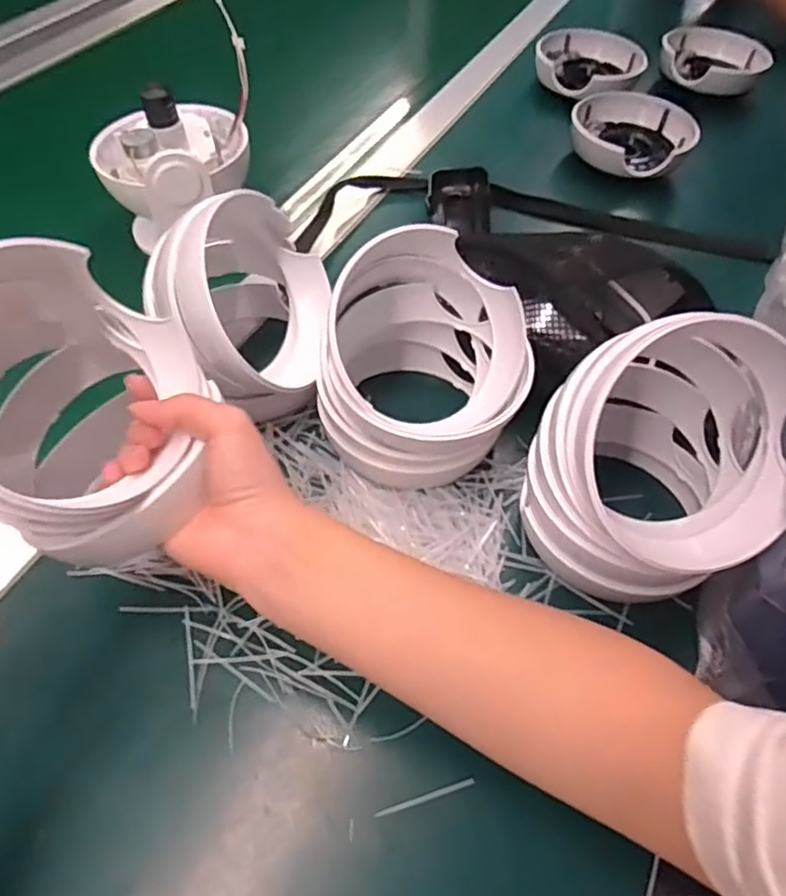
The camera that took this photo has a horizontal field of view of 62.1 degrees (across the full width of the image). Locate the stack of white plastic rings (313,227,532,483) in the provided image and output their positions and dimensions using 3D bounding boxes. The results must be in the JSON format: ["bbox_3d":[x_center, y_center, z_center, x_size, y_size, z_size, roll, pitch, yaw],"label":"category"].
[{"bbox_3d":[0.018,-0.053,0.389,0.119,0.103,0.116,12,53,7],"label":"stack of white plastic rings"}]

